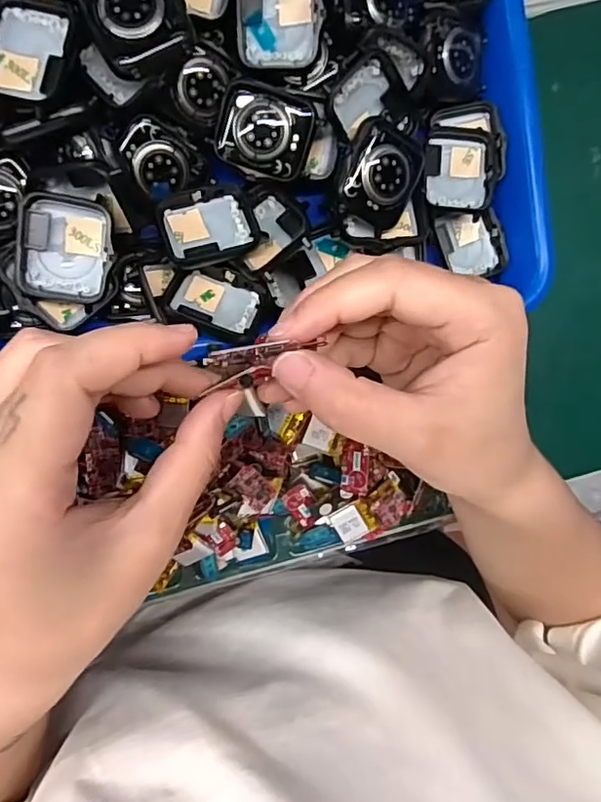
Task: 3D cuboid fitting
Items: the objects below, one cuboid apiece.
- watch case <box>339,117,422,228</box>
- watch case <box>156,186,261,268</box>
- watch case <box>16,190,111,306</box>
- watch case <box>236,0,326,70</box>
[{"bbox_3d":[0.036,-0.101,0.250,0.036,0.010,0.043,20,98,-27],"label":"watch case"},{"bbox_3d":[-0.041,-0.078,0.247,0.039,0.012,0.033,-19,94,-12],"label":"watch case"},{"bbox_3d":[-0.097,-0.063,0.230,0.036,0.012,0.041,5,89,-13],"label":"watch case"},{"bbox_3d":[-0.009,-0.169,0.242,0.036,0.011,0.041,-1,105,-1],"label":"watch case"}]

